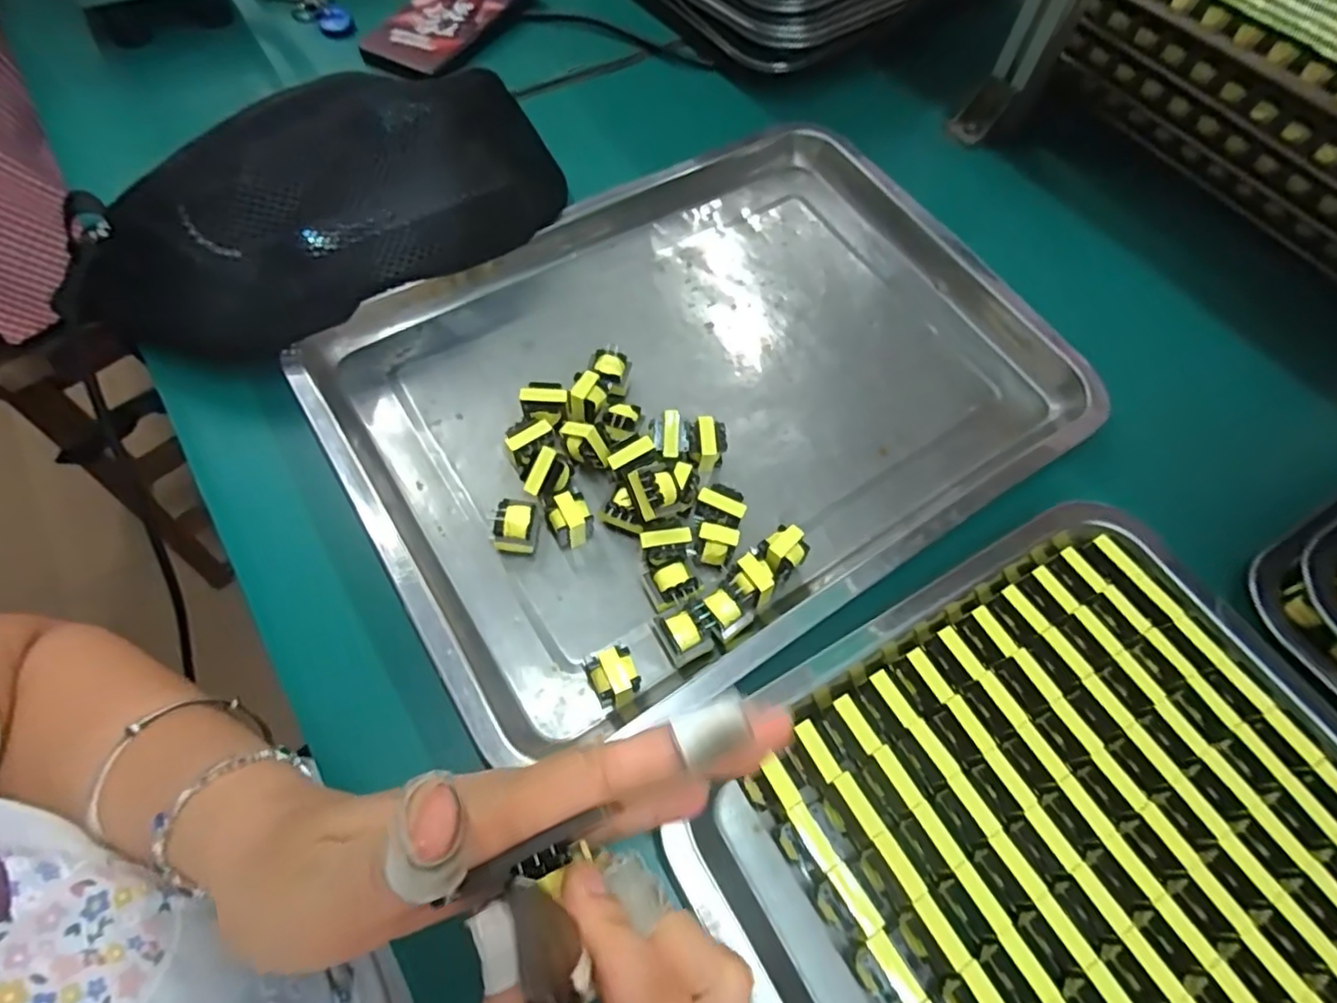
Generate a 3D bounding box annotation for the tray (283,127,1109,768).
[{"bbox_3d":[0.030,-0.073,0.367,0.398,0.034,0.279,-29,68,-19],"label":"tray"}]

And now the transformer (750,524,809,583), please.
[{"bbox_3d":[0.055,0.028,0.317,0.024,0.028,0.019,-36,69,-19],"label":"transformer"}]

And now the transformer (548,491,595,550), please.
[{"bbox_3d":[-0.048,0.010,0.316,0.020,0.025,0.018,-20,65,-13],"label":"transformer"}]

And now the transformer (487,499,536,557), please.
[{"bbox_3d":[-0.075,0.013,0.313,0.021,0.020,0.022,4,62,0],"label":"transformer"}]

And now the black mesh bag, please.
[{"bbox_3d":[-0.187,-0.150,0.352,0.264,0.087,0.109,-28,67,-16],"label":"black mesh bag"}]

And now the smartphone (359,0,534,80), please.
[{"bbox_3d":[-0.172,-0.389,0.514,0.071,0.012,0.154,27,64,11],"label":"smartphone"}]

